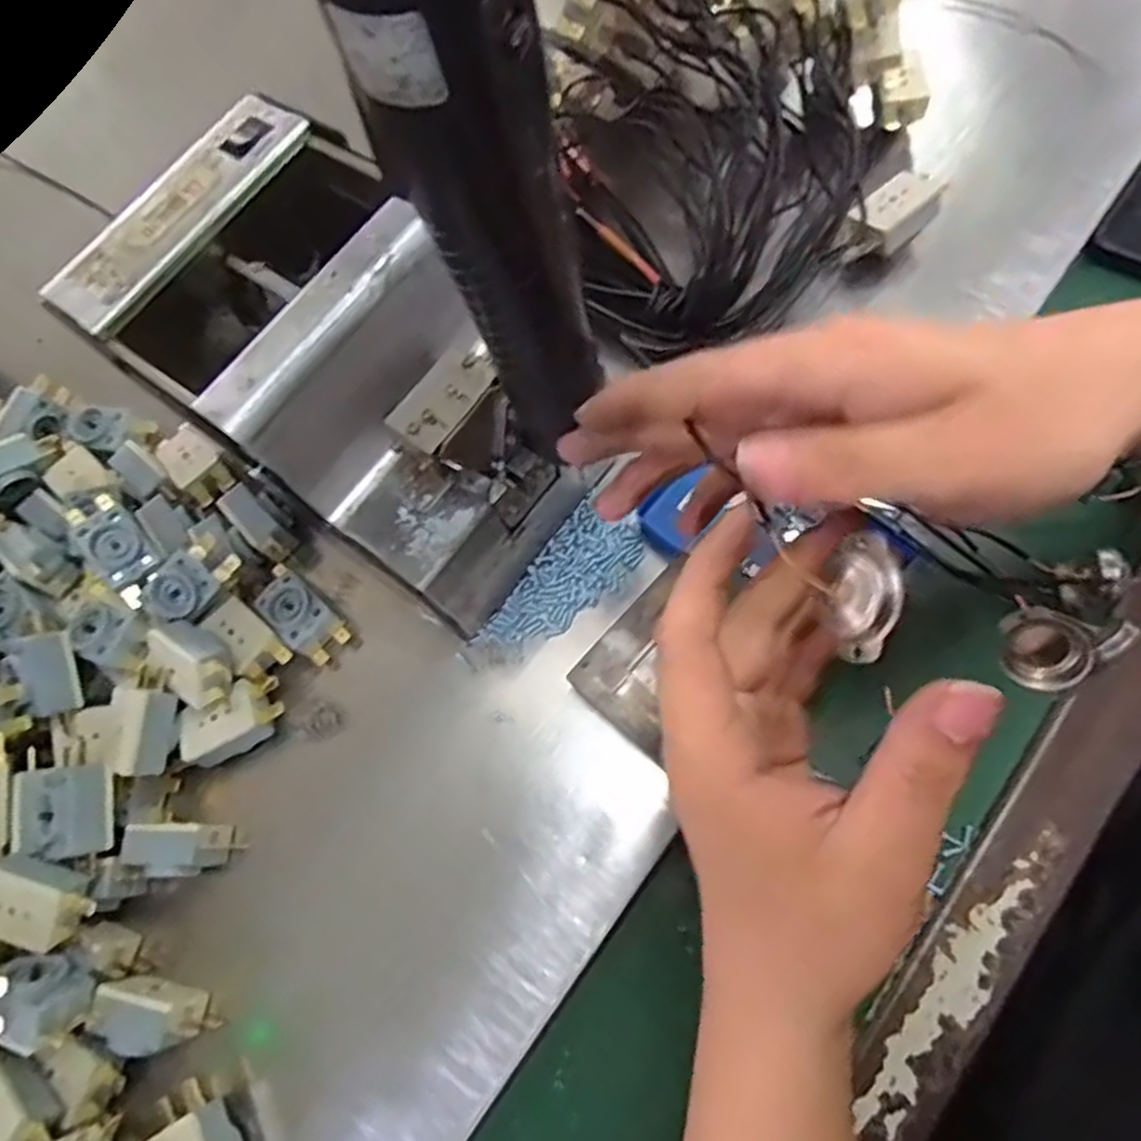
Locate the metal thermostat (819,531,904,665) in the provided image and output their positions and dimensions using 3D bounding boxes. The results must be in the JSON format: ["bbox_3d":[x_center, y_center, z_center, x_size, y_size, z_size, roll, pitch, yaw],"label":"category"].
[{"bbox_3d":[0.082,0.008,0.201,0.017,0.012,0.035,19,97,26],"label":"metal thermostat"}]

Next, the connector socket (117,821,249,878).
[{"bbox_3d":[-0.177,0.126,0.330,0.045,0.024,0.022,-4,70,7],"label":"connector socket"}]

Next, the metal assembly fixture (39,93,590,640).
[{"bbox_3d":[-0.095,-0.075,0.310,0.180,0.140,0.111,42,81,19],"label":"metal assembly fixture"}]

